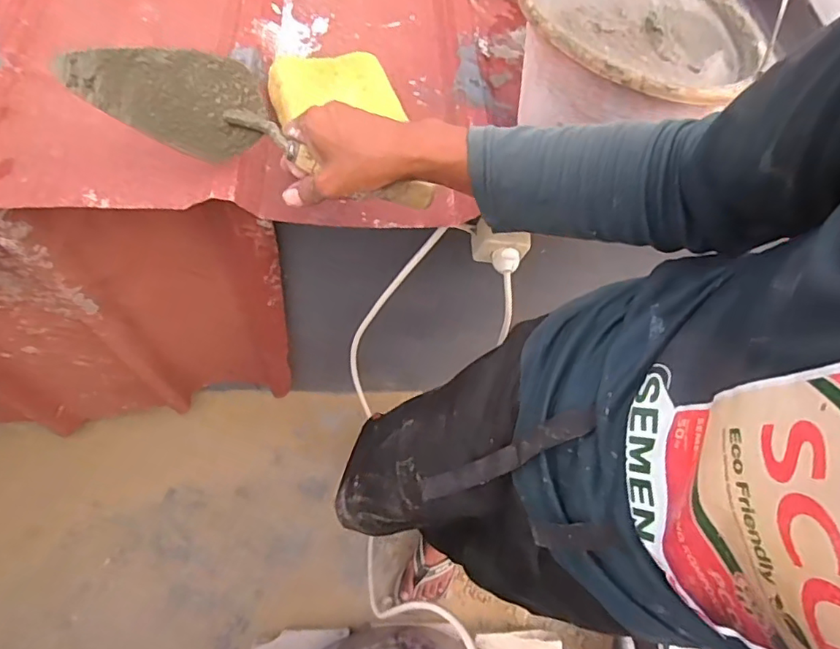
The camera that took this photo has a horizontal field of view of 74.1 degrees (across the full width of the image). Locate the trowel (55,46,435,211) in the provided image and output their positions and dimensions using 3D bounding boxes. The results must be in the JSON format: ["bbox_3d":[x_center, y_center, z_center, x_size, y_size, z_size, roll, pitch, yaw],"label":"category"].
[{"bbox_3d":[-0.135,-0.170,0.489,0.300,0.067,0.062,16,74,-19],"label":"trowel"}]

